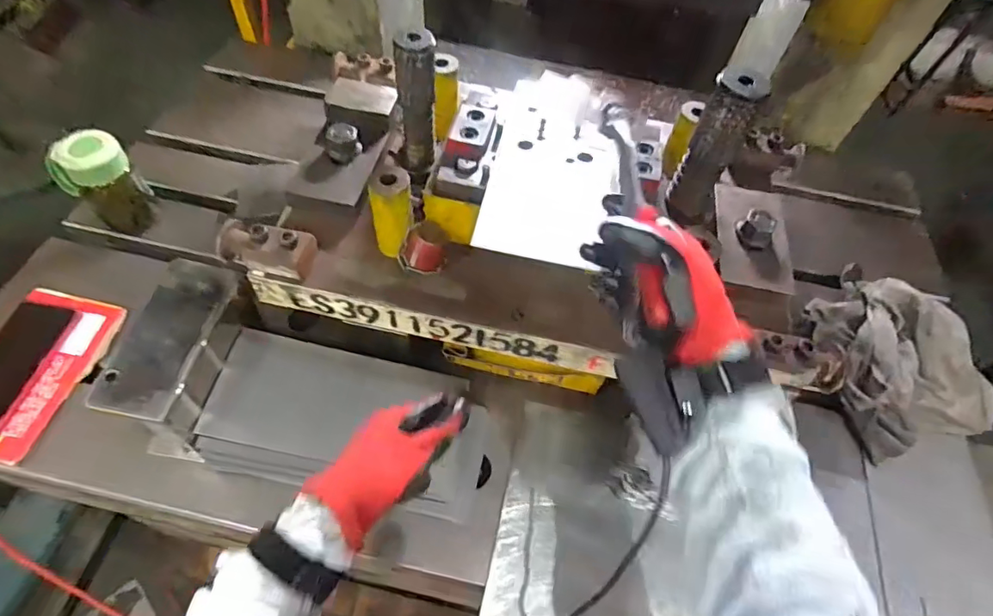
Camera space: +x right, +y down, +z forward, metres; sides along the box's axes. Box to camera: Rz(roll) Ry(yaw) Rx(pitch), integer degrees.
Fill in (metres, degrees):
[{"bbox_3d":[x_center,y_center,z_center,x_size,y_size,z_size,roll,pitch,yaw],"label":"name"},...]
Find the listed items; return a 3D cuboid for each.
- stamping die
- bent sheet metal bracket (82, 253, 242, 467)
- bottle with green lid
[{"bbox_3d":[0.044,-0.135,0.584,0.583,0.273,0.340,13,55,4],"label":"stamping die"},{"bbox_3d":[-0.316,0.066,0.545,0.077,0.136,0.178,8,55,0],"label":"bent sheet metal bracket"},{"bbox_3d":[-0.503,-0.161,0.683,0.067,0.130,0.069,20,56,9],"label":"bottle with green lid"}]

